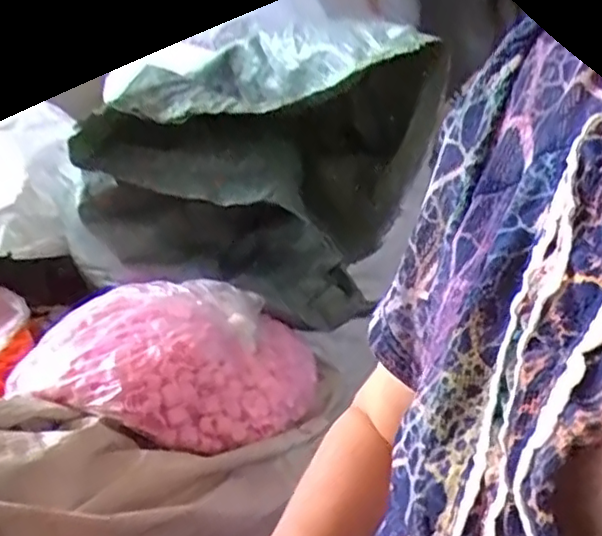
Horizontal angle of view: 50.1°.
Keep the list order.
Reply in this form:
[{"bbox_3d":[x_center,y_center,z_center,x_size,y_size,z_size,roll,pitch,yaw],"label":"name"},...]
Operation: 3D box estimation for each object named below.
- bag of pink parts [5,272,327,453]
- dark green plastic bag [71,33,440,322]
[{"bbox_3d":[-0.139,0.093,0.658,0.276,0.106,0.226,5,12,14],"label":"bag of pink parts"},{"bbox_3d":[-0.078,-0.114,0.791,0.376,0.324,0.343,0,12,-14],"label":"dark green plastic bag"}]

